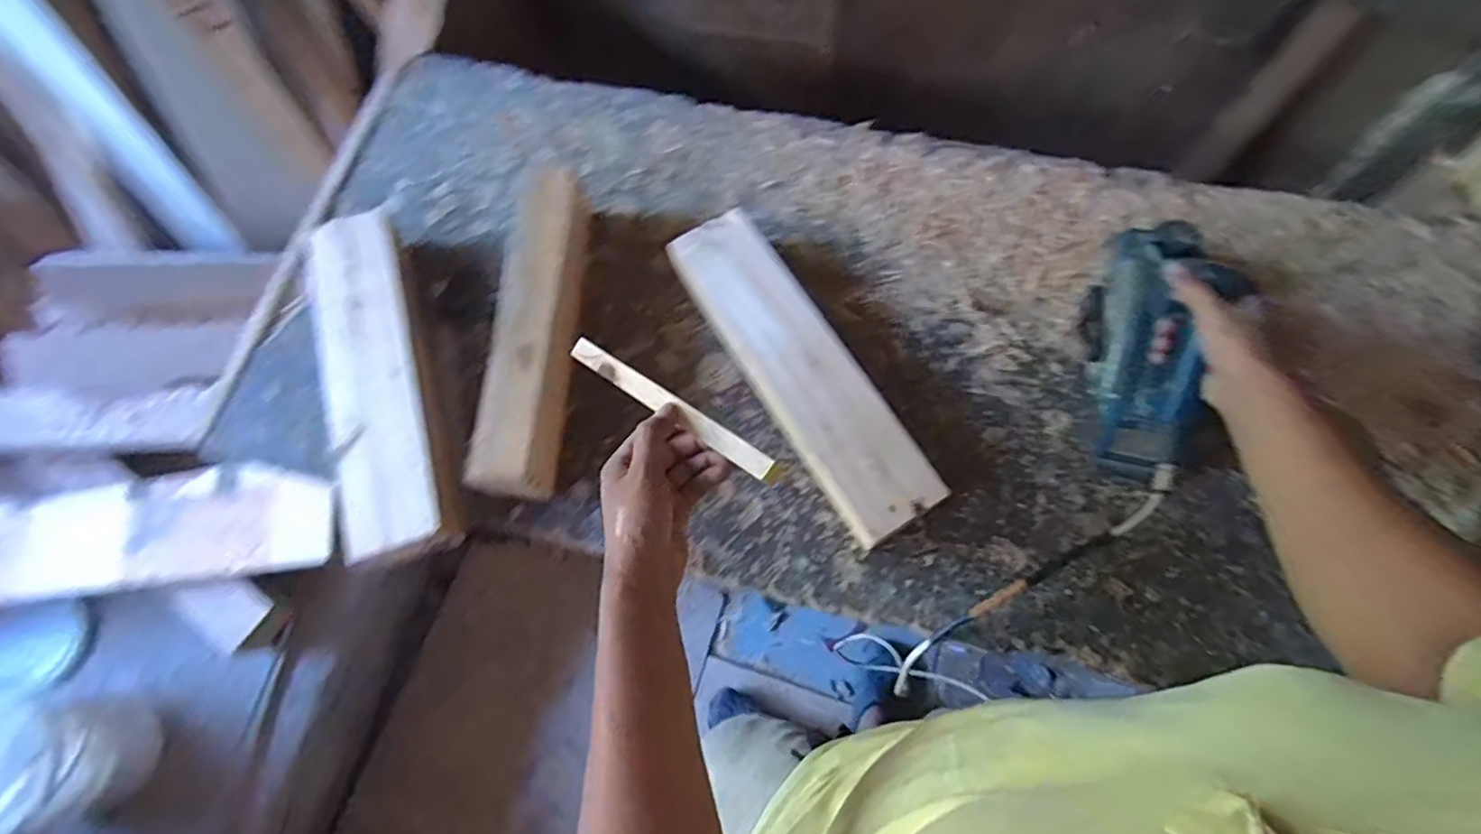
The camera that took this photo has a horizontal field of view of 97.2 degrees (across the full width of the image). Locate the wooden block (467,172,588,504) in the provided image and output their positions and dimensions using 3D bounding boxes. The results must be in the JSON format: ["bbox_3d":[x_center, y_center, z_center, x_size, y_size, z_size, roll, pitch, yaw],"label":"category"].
[{"bbox_3d":[-0.217,-0.095,0.706,0.074,0.081,0.367,3,71,3],"label":"wooden block"}]

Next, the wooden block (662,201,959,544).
[{"bbox_3d":[0.061,-0.048,0.687,0.091,0.071,0.394,-31,73,-8],"label":"wooden block"}]

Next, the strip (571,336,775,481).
[{"bbox_3d":[-0.055,-0.010,0.475,0.182,0.009,0.017,32,75,21],"label":"strip"}]

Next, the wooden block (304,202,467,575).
[{"bbox_3d":[-0.385,-0.044,0.697,0.102,0.068,0.404,-20,72,-5],"label":"wooden block"}]

